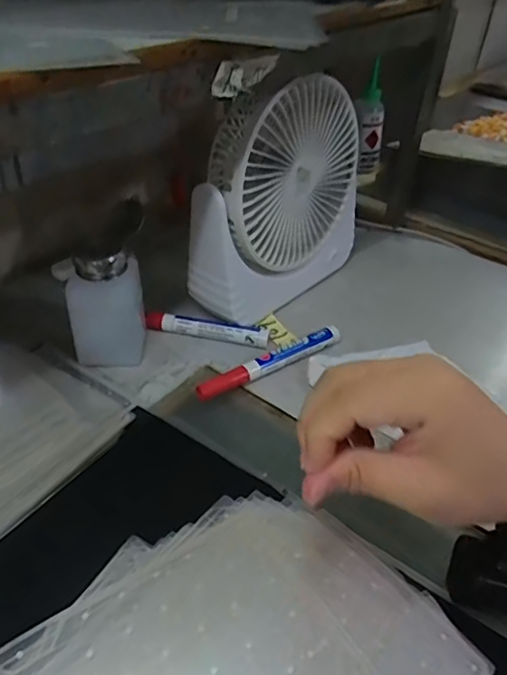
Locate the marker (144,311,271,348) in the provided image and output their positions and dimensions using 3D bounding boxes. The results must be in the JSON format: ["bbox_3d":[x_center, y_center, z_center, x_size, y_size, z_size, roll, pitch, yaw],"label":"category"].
[{"bbox_3d":[-0.042,-0.006,0.484,0.110,0.019,0.014,9,38,9],"label":"marker"}]

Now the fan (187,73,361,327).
[{"bbox_3d":[0.025,-0.121,0.497,0.066,0.197,0.189,28,44,30],"label":"fan"}]

